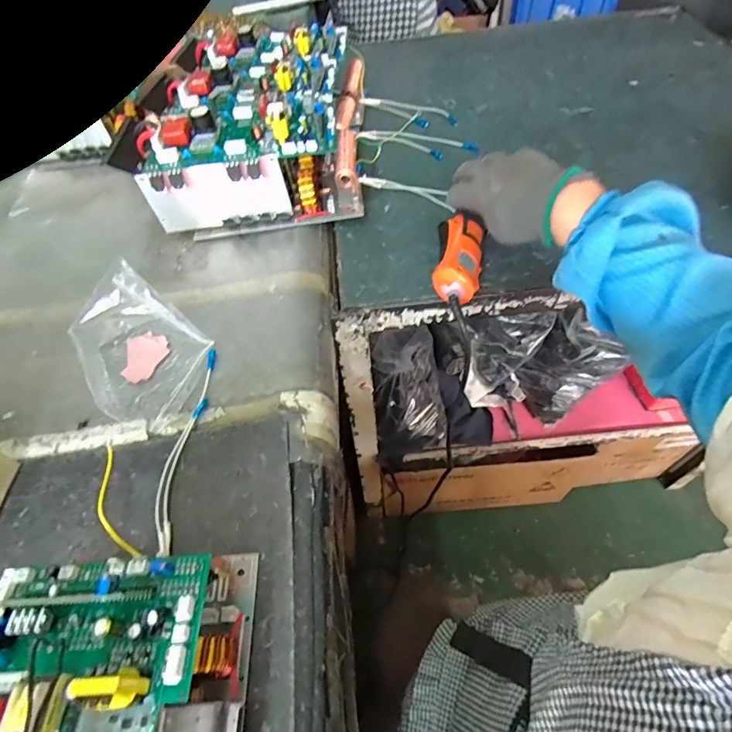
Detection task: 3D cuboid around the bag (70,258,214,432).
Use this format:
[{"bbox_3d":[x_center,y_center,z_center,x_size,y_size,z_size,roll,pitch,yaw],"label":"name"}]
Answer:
[{"bbox_3d":[-0.230,-0.021,0.438,0.147,0.093,0.117,35,65,26],"label":"bag"}]

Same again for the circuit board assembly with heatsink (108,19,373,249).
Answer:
[{"bbox_3d":[-0.155,-0.366,0.651,0.285,0.126,0.389,-4,54,3],"label":"circuit board assembly with heatsink"}]

